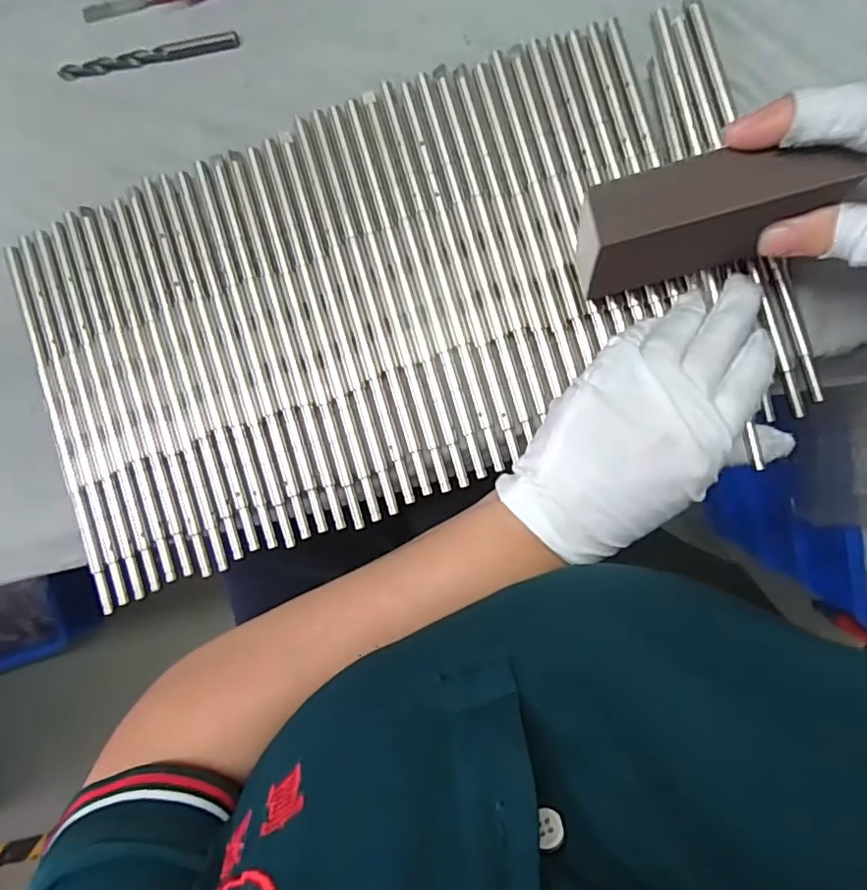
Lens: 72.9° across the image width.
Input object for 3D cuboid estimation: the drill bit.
[{"bbox_3d":[-0.161,-0.221,0.331,0.105,0.004,0.008,-8,90,5],"label":"drill bit"}]

